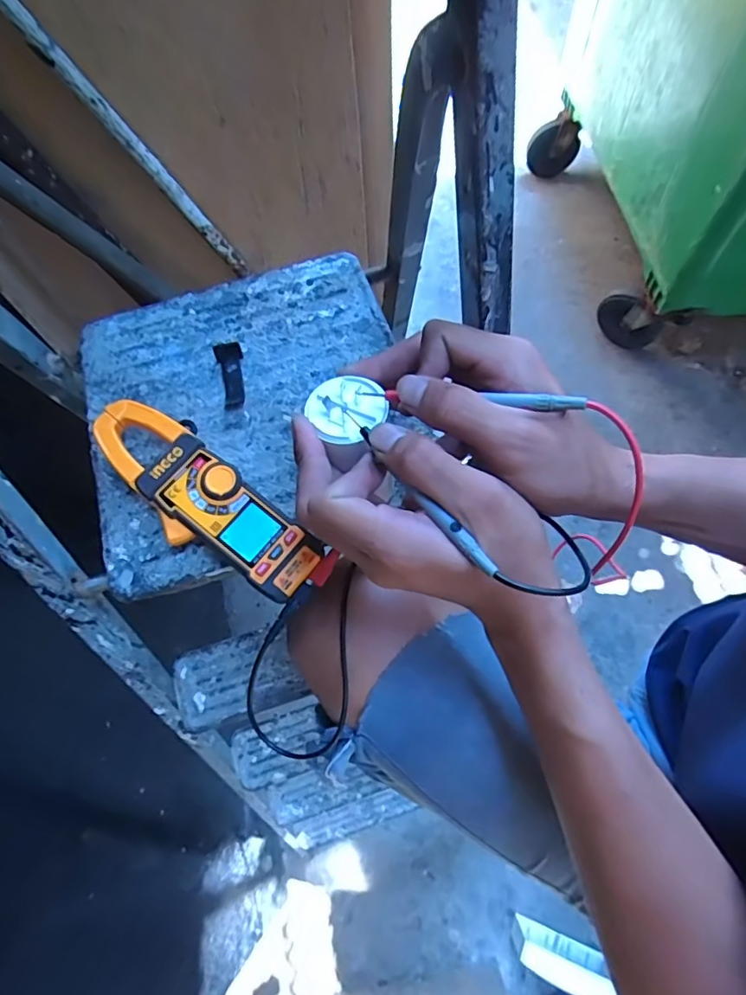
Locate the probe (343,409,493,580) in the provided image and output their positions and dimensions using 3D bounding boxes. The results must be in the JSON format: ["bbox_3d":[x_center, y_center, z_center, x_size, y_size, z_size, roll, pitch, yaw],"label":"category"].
[{"bbox_3d":[0.020,-0.007,0.286,0.008,0.007,0.126,-35,63,-11],"label":"probe"}]

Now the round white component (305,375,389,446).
[{"bbox_3d":[-0.016,-0.054,0.318,0.043,0.007,0.043,-1,68,2],"label":"round white component"}]

